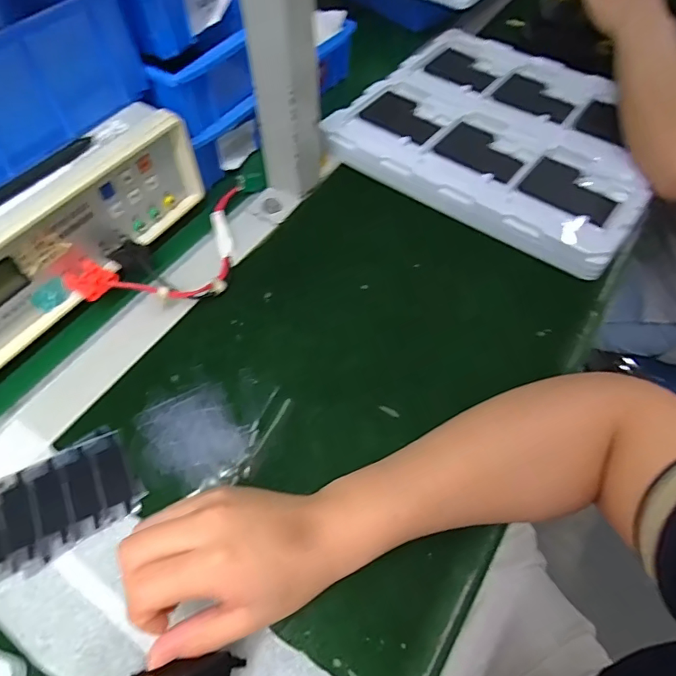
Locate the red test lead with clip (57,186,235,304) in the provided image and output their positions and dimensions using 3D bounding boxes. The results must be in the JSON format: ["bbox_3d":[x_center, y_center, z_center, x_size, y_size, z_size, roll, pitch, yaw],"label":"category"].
[{"bbox_3d":[-0.132,-0.071,0.427,0.085,0.034,0.176,37,64,22],"label":"red test lead with clip"}]

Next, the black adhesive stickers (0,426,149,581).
[{"bbox_3d":[-0.191,0.111,0.334,0.100,0.004,0.071,-29,62,-18],"label":"black adhesive stickers"}]

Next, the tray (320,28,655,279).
[{"bbox_3d":[0.184,-0.225,0.535,0.322,0.031,0.279,34,63,20],"label":"tray"}]

